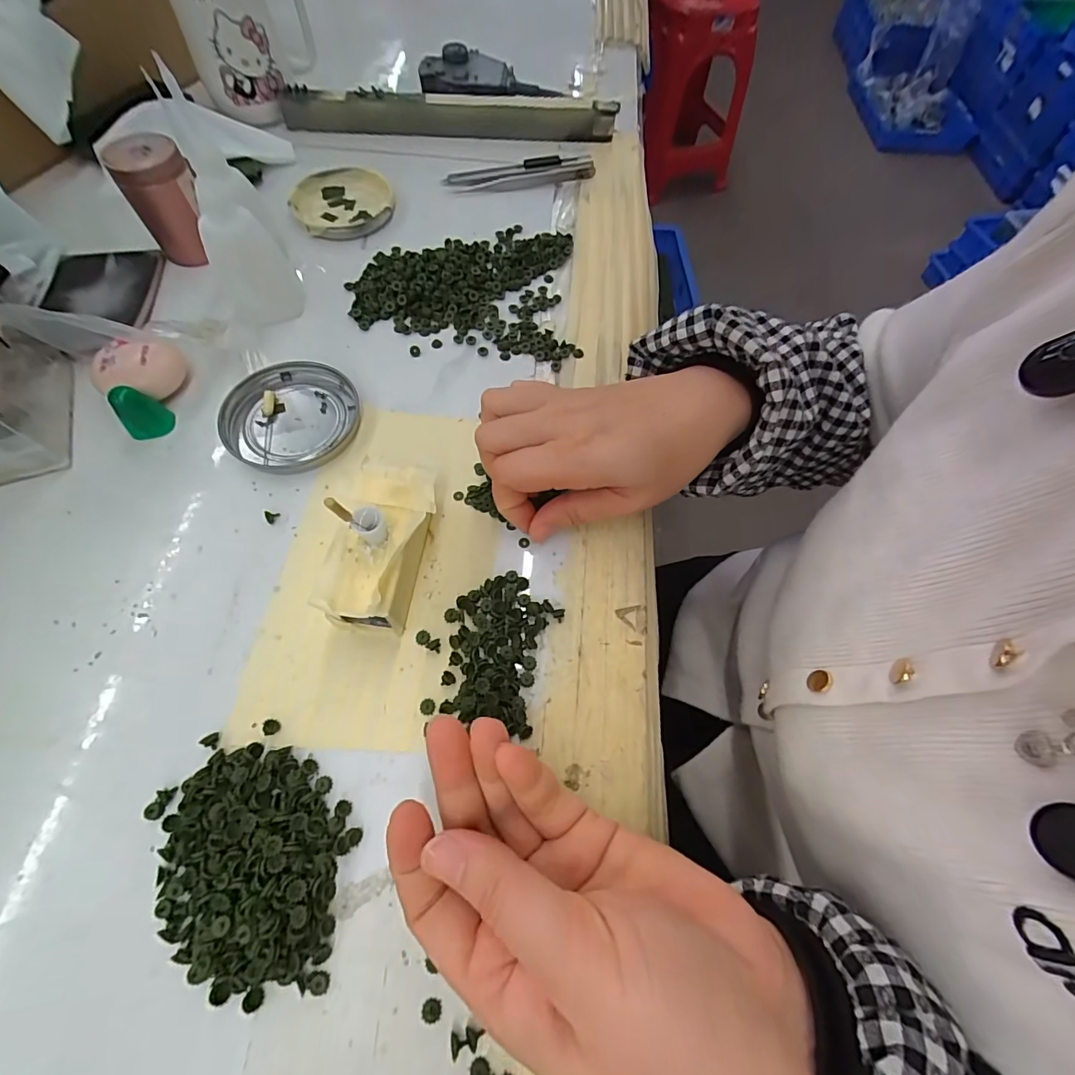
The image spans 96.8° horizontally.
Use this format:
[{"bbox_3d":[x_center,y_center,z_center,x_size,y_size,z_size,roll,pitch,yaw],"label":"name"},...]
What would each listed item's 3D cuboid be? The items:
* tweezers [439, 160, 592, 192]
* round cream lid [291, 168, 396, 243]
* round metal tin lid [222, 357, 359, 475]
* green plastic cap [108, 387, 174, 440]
[{"bbox_3d":[-0.014,-0.312,0.413,0.131,0.009,0.022,-11,66,-8],"label":"tweezers"},{"bbox_3d":[-0.157,-0.271,0.386,0.076,0.008,0.083,1,65,-2],"label":"round cream lid"},{"bbox_3d":[-0.150,-0.074,0.292,0.074,0.008,0.079,1,65,-2],"label":"round metal tin lid"},{"bbox_3d":[-0.232,-0.073,0.277,0.023,0.027,0.016,-24,68,-14],"label":"green plastic cap"}]

